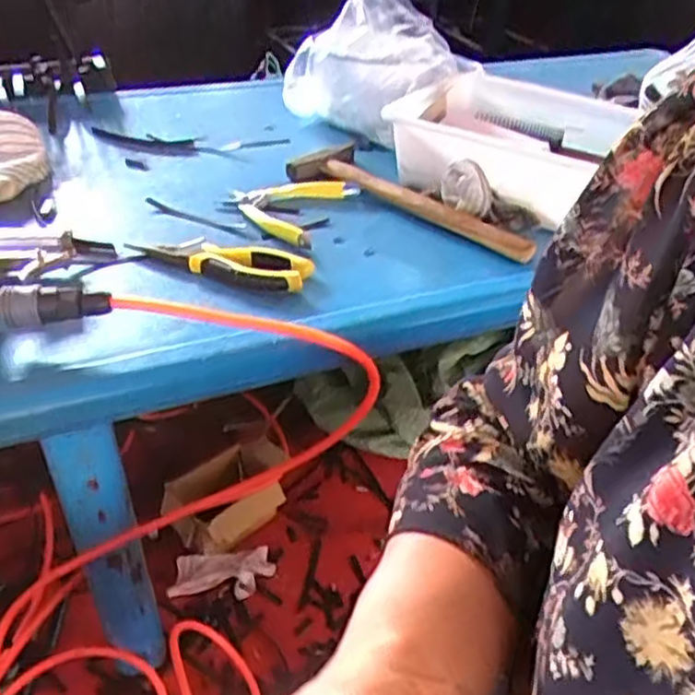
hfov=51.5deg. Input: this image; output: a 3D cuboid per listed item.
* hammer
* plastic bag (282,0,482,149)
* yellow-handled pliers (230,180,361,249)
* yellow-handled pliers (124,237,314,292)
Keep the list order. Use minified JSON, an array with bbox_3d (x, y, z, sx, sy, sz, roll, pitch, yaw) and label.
[{"bbox_3d":[0.073,-0.154,0.733,0.279,0.018,0.091,24,42,31],"label":"hammer"},{"bbox_3d":[0.044,-0.343,0.880,0.198,0.127,0.181,23,40,25],"label":"plastic bag"},{"bbox_3d":[-0.060,-0.139,0.698,0.103,0.013,0.123,14,37,19],"label":"yellow-handled pliers"},{"bbox_3d":[-0.107,-0.079,0.618,0.157,0.013,0.058,17,38,23],"label":"yellow-handled pliers"}]

